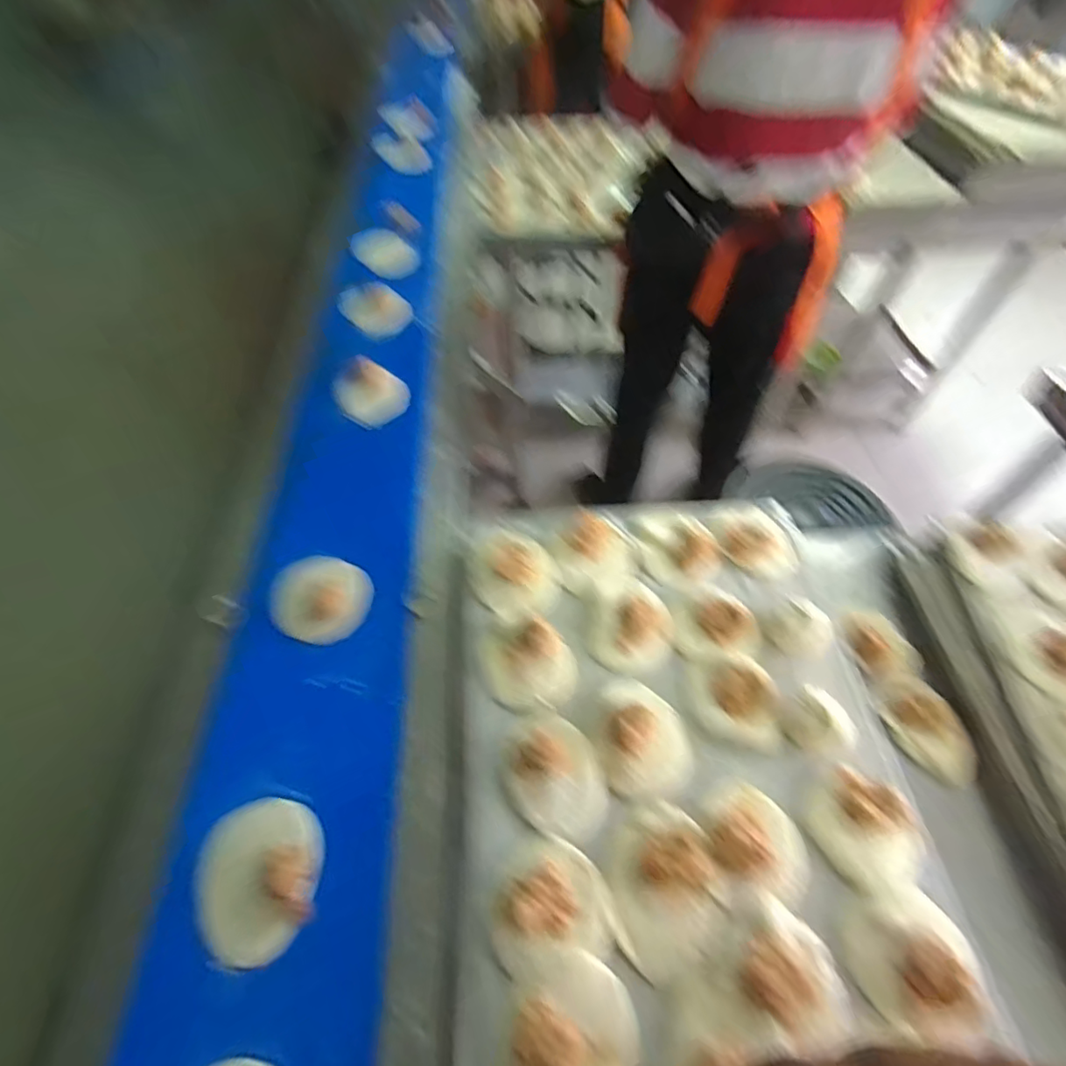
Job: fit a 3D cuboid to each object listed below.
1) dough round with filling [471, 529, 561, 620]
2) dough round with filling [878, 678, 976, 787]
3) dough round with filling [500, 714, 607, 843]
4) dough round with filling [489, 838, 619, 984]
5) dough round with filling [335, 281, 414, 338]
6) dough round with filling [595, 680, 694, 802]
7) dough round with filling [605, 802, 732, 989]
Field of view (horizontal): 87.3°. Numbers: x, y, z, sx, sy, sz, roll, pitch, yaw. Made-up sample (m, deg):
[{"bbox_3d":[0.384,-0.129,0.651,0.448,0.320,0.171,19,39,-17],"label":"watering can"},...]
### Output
[{"bbox_3d":[-0.020,0.038,0.621,0.100,0.033,0.107,1,54,-1],"label":"dough round with filling"},{"bbox_3d":[0.447,0.221,0.631,0.072,0.023,0.114,-16,56,-13],"label":"dough round with filling"},{"bbox_3d":[0.020,0.214,0.502,0.085,0.030,0.110,-18,57,-15],"label":"dough round with filling"},{"bbox_3d":[0.013,0.292,0.445,0.093,0.034,0.086,-10,55,-10],"label":"dough round with filling"},{"bbox_3d":[-0.264,-0.378,0.960,0.106,0.025,0.153,-23,58,-18],"label":"dough round with filling"},{"bbox_3d":[0.105,0.188,0.524,0.086,0.029,0.107,1,54,-1],"label":"dough round with filling"},{"bbox_3d":[0.111,0.291,0.462,0.092,0.017,0.115,-11,55,-10],"label":"dough round with filling"}]

